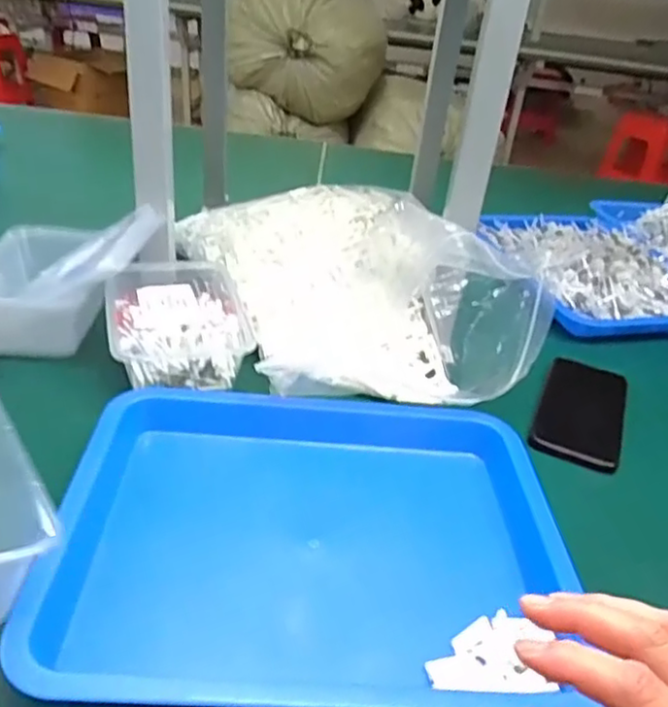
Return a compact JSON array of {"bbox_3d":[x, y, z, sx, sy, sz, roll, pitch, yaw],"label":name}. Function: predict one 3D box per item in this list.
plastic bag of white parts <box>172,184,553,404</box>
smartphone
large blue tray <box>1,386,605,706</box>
[{"bbox_3d":[0.012,-0.073,0.691,0.226,0.107,0.408,-12,37,-27],"label":"plastic bag of white parts"},{"bbox_3d":[0.240,0.050,0.634,0.075,0.015,0.164,16,33,19],"label":"smartphone"},{"bbox_3d":[-0.013,0.119,0.467,0.321,0.047,0.270,5,32,-3],"label":"large blue tray"}]

